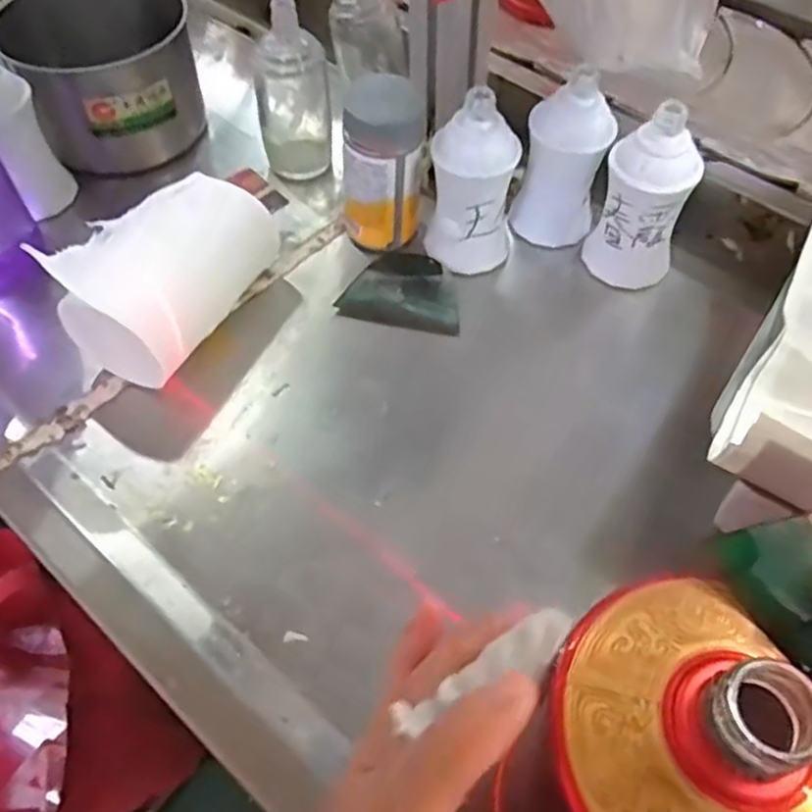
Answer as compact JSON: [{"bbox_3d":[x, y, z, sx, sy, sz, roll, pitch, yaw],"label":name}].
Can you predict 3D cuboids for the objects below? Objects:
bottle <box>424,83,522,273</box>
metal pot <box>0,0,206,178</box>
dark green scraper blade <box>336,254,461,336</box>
[{"bbox_3d":[0.046,-0.143,0.482,0.056,0.111,0.048,-27,63,-17],"label":"bottle"},{"bbox_3d":[-0.226,-0.251,0.559,0.130,0.096,0.113,-26,63,-16],"label":"metal pot"},{"bbox_3d":[-0.001,-0.081,0.507,0.080,0.019,0.054,11,59,5],"label":"dark green scraper blade"}]

